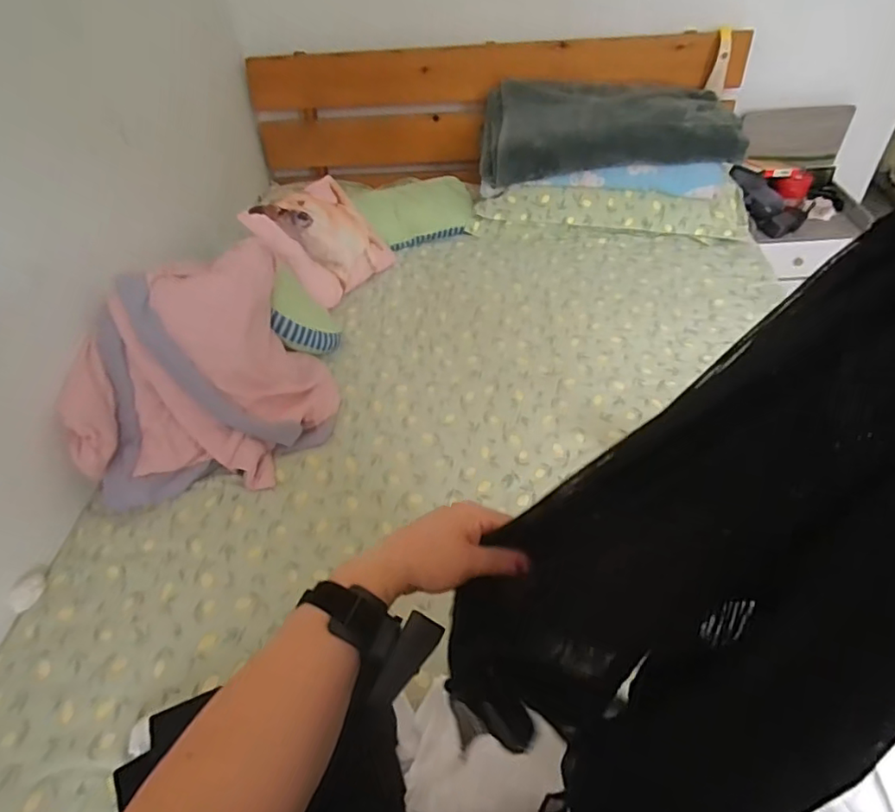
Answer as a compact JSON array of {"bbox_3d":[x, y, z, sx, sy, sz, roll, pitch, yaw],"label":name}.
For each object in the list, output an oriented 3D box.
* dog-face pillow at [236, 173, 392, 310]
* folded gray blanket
[{"bbox_3d":[-0.314,-0.437,1.453,0.302,0.084,0.307,52,55,-8],"label":"dog-face pillow"},{"bbox_3d":[0.436,-0.768,1.597,0.666,0.177,0.297,0,45,4],"label":"folded gray blanket"}]

